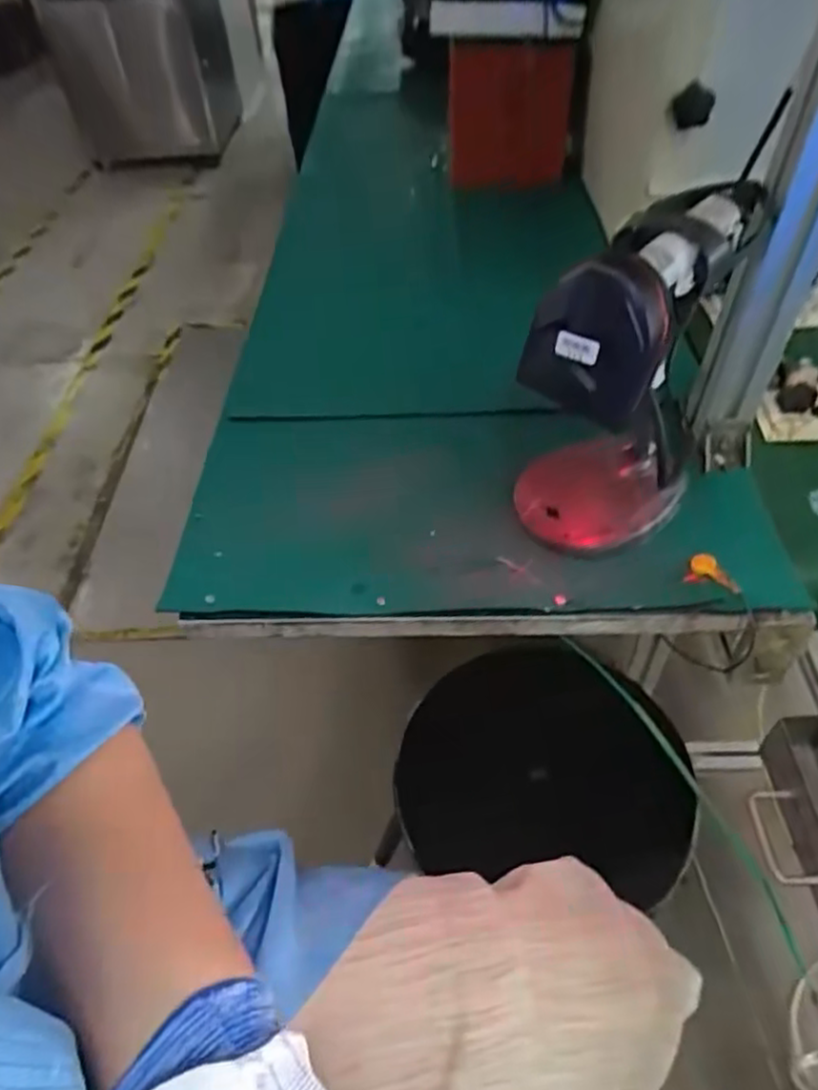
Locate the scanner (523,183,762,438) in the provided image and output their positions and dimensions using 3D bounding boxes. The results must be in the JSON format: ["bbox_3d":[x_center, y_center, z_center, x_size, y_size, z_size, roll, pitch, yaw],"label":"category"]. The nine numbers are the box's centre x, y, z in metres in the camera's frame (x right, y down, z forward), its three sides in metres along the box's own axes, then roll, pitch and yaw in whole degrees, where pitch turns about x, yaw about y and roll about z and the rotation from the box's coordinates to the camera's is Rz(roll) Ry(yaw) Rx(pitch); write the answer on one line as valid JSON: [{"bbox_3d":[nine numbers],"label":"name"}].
[{"bbox_3d":[0.140,-0.154,0.431,0.082,0.076,0.172,24,55,24],"label":"scanner"}]

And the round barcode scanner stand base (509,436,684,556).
[{"bbox_3d":[0.143,-0.043,0.549,0.118,0.023,0.109,-2,49,3],"label":"round barcode scanner stand base"}]

